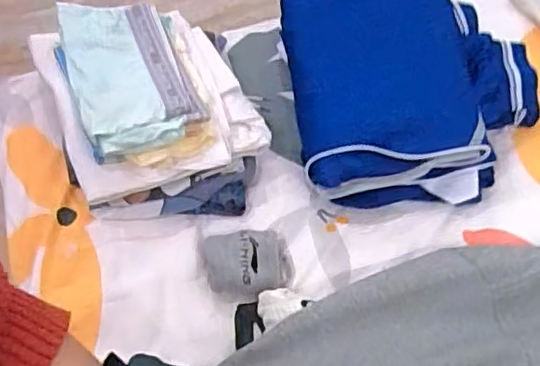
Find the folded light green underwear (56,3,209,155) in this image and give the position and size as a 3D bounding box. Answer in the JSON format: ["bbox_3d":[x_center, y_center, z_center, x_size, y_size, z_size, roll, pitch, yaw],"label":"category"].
[{"bbox_3d":[-0.169,-0.133,0.717,0.128,0.034,0.213,-22,62,-9],"label":"folded light green underwear"}]

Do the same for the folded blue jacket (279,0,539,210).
[{"bbox_3d":[0.180,-0.138,0.787,0.297,0.139,0.307,-7,61,-1],"label":"folded blue jacket"}]

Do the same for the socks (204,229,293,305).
[{"bbox_3d":[-0.024,0.090,0.715,0.100,0.032,0.075,-8,58,-3],"label":"socks"}]

